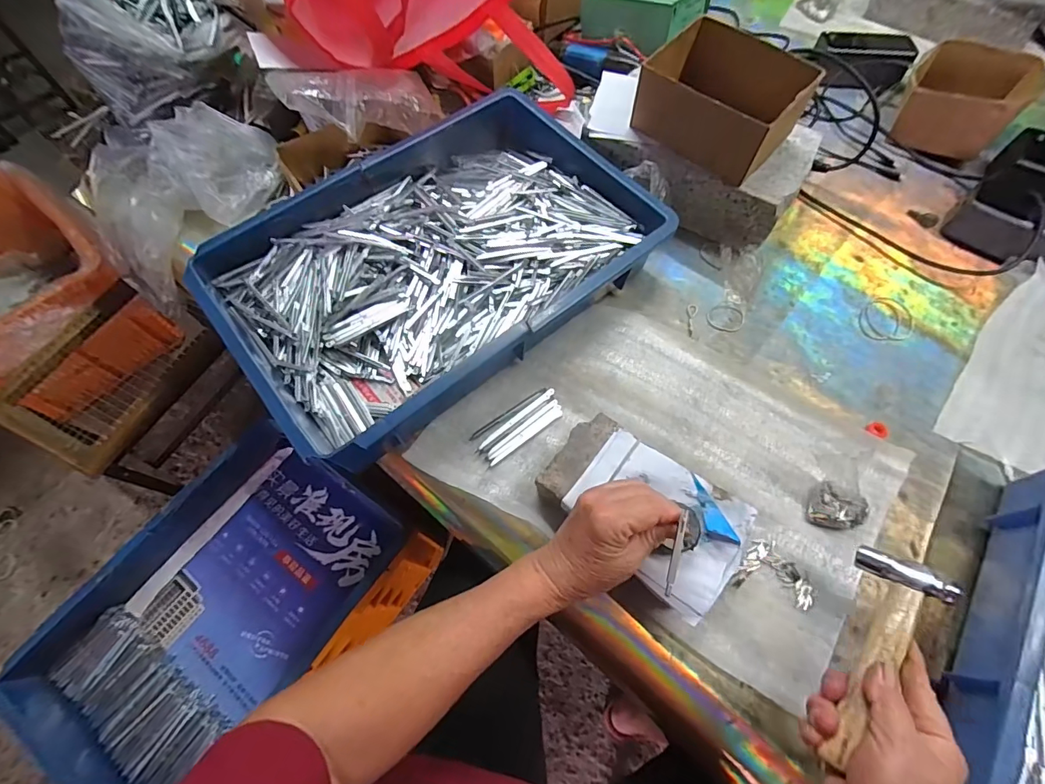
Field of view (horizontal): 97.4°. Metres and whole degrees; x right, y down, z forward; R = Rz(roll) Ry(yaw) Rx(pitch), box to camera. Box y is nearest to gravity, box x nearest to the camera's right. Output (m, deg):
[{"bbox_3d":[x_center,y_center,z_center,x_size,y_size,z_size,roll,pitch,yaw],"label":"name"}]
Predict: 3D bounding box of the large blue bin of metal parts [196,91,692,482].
[{"bbox_3d":[-0.088,-0.139,0.502,0.438,0.079,0.292,-38,70,-16],"label":"large blue bin of metal parts"}]

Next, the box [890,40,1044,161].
[{"bbox_3d":[0.586,-0.388,0.610,0.132,0.064,0.144,31,68,14],"label":"box"}]

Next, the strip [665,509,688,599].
[{"bbox_3d":[0.106,0.110,0.315,0.006,0.004,0.058,16,80,8],"label":"strip"}]

